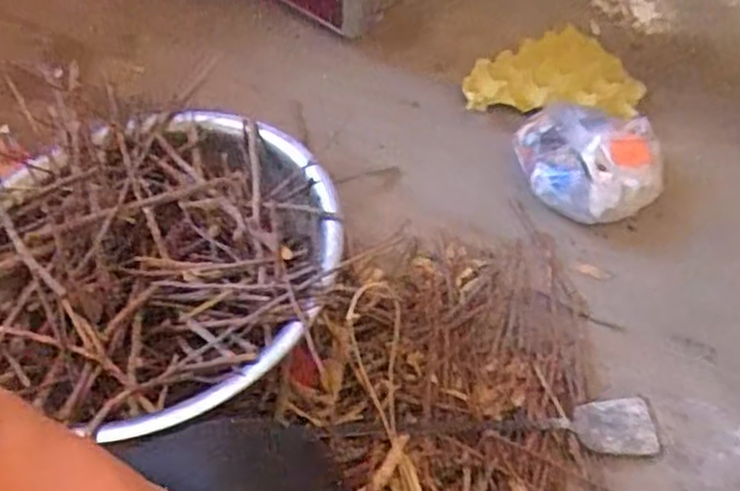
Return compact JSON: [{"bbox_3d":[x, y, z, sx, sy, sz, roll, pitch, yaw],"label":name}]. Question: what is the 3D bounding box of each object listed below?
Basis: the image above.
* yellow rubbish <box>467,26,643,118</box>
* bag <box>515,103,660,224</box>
[{"bbox_3d":[0.265,-0.248,1.065,0.261,0.054,0.139,2,57,-4],"label":"yellow rubbish"},{"bbox_3d":[0.291,-0.114,0.983,0.196,0.084,0.158,30,60,14],"label":"bag"}]

